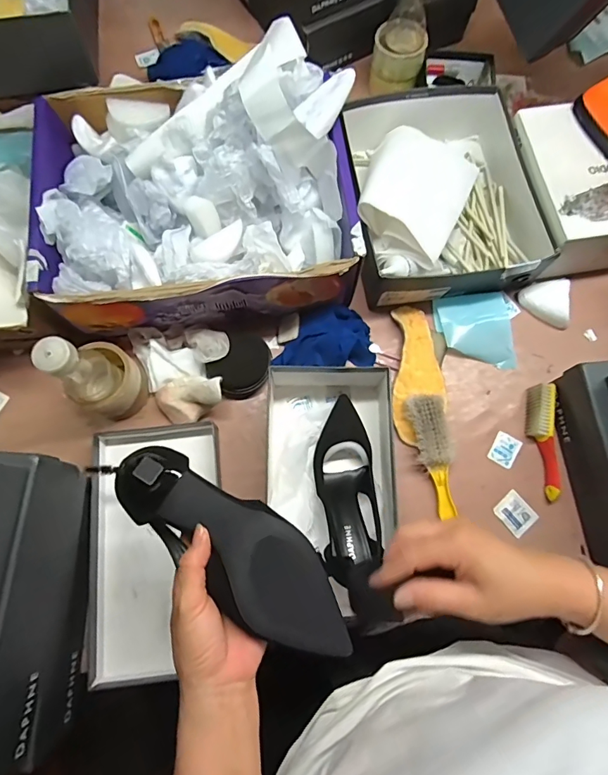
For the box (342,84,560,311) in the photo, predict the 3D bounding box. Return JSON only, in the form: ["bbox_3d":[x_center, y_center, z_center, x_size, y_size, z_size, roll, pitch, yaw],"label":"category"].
[{"bbox_3d":[0.193,-0.299,0.662,0.261,0.103,0.330,-9,75,-3],"label":"box"}]

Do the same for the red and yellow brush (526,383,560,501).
[{"bbox_3d":[0.334,0.074,0.608,0.034,0.035,0.156,-1,75,-1],"label":"red and yellow brush"}]

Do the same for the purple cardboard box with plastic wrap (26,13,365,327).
[{"bbox_3d":[-0.143,-0.265,0.600,0.405,0.180,0.321,-8,75,-3],"label":"purple cardboard box with plastic wrap"}]

